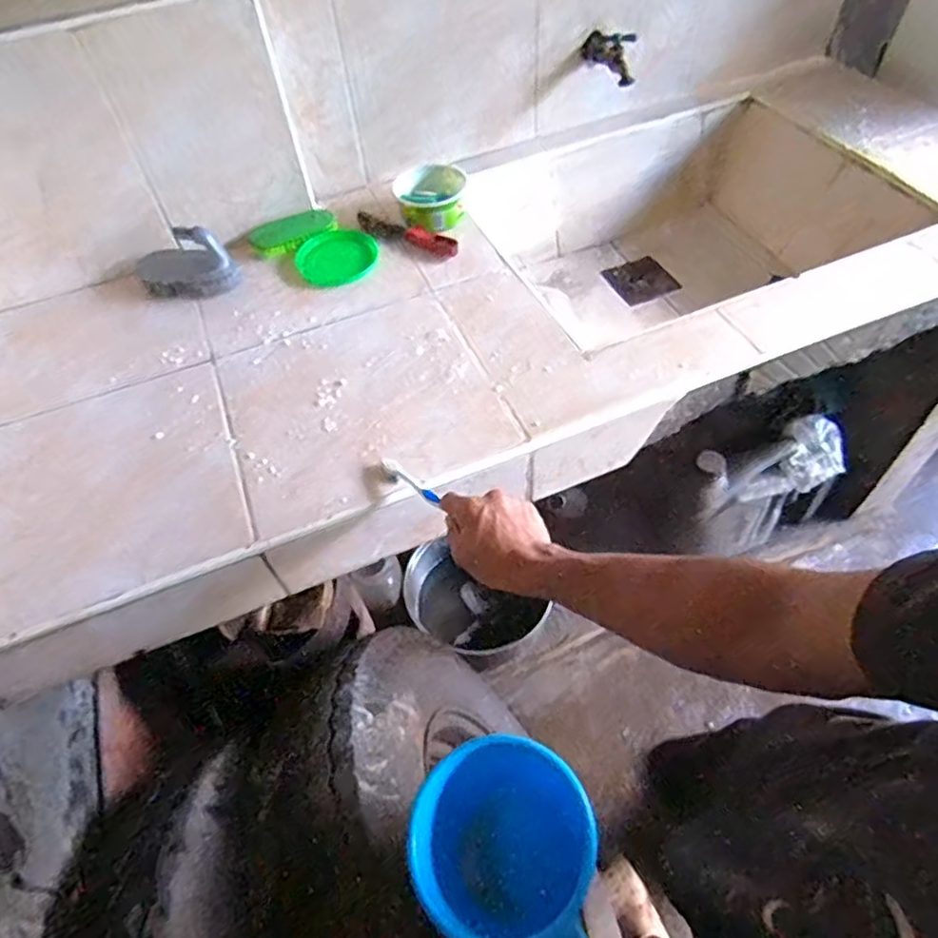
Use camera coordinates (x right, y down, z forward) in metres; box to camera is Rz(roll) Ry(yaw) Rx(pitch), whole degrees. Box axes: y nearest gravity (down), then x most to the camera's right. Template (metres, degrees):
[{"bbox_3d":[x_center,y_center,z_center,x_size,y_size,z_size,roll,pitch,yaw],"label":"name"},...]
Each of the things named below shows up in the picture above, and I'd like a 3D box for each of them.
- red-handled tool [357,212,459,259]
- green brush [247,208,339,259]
[{"bbox_3d":[-0.092,-0.345,0.934,0.172,0.017,0.037,24,59,20],"label":"red-handled tool"},{"bbox_3d":[-0.269,-0.366,0.979,0.133,0.025,0.063,-20,55,-10],"label":"green brush"}]

